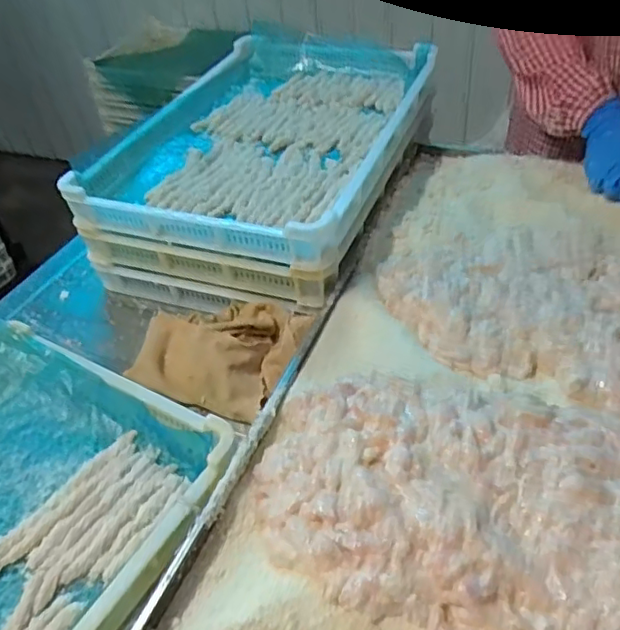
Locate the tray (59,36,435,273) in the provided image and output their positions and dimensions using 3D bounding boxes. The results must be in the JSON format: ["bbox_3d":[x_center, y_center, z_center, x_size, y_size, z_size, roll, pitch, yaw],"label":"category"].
[{"bbox_3d":[-0.051,-0.302,0.991,0.397,0.074,0.627,11,45,17],"label":"tray"}]

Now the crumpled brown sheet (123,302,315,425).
[{"bbox_3d":[-0.107,0.036,0.759,0.204,0.065,0.160,16,48,24],"label":"crumpled brown sheet"}]

